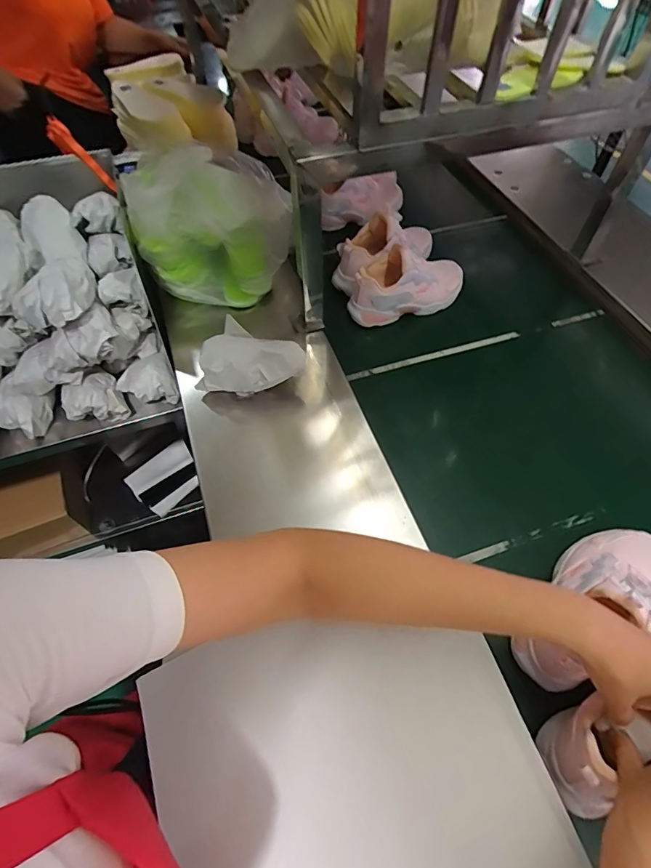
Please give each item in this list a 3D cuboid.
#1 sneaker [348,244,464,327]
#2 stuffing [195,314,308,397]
[{"bbox_3d":[0.148,-0.261,0.755,0.218,0.111,0.086,-15,58,-10],"label":"sneaker"},{"bbox_3d":[-0.102,-0.109,0.618,0.145,0.058,0.094,2,57,1],"label":"stuffing"}]

